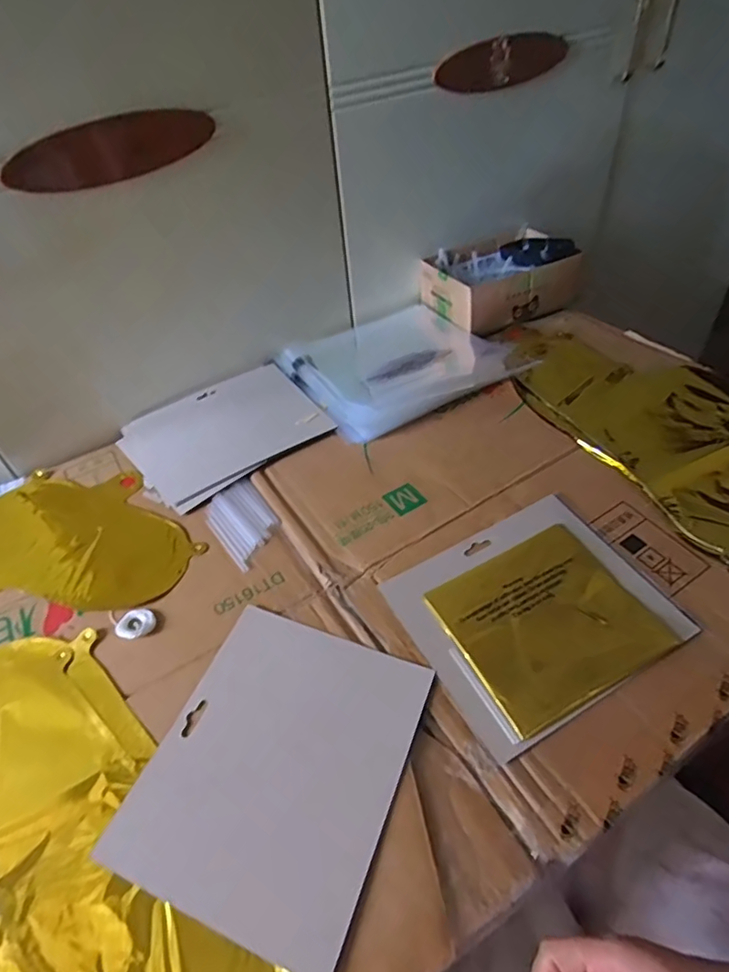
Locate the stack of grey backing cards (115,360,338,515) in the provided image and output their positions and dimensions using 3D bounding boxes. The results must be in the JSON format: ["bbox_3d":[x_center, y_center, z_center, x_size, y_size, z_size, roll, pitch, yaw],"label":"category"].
[{"bbox_3d":[-0.159,-0.065,0.631,0.208,0.012,0.174,-30,51,-21],"label":"stack of grey backing cards"}]

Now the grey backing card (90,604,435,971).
[{"bbox_3d":[-0.058,0.184,0.378,0.160,0.006,0.189,15,48,17],"label":"grey backing card"}]

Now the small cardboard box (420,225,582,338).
[{"bbox_3d":[0.187,-0.295,0.772,0.189,0.072,0.140,-24,49,-16],"label":"small cardboard box"}]

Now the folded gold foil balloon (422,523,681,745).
[{"bbox_3d":[0.143,0.103,0.438,0.150,0.011,0.131,-24,49,-17],"label":"folded gold foil balloon"}]

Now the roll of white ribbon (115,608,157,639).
[{"bbox_3d":[-0.190,0.116,0.459,0.025,0.009,0.030,31,57,30],"label":"roll of white ribbon"}]

